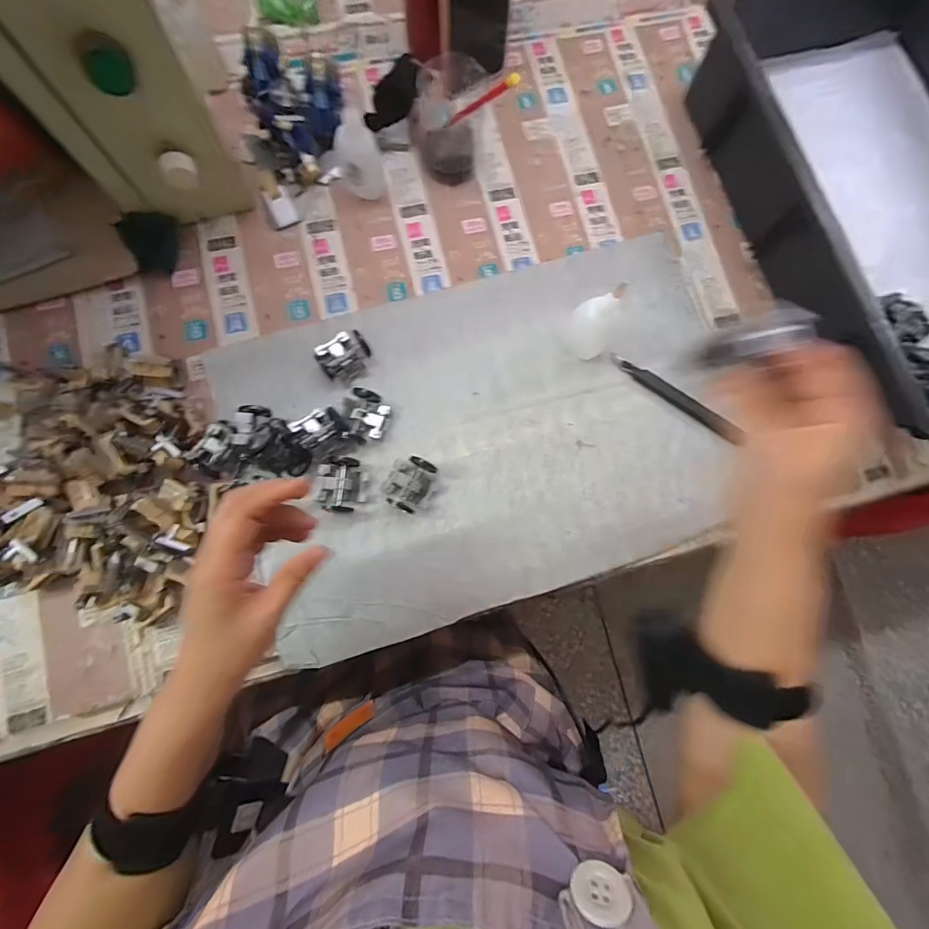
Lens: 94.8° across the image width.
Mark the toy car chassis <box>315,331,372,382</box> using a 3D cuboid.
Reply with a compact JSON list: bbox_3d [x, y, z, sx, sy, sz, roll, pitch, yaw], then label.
[{"bbox_3d":[-0.113,-0.101,0.405,0.047,0.018,0.043,-33,85,-8],"label":"toy car chassis"}]

